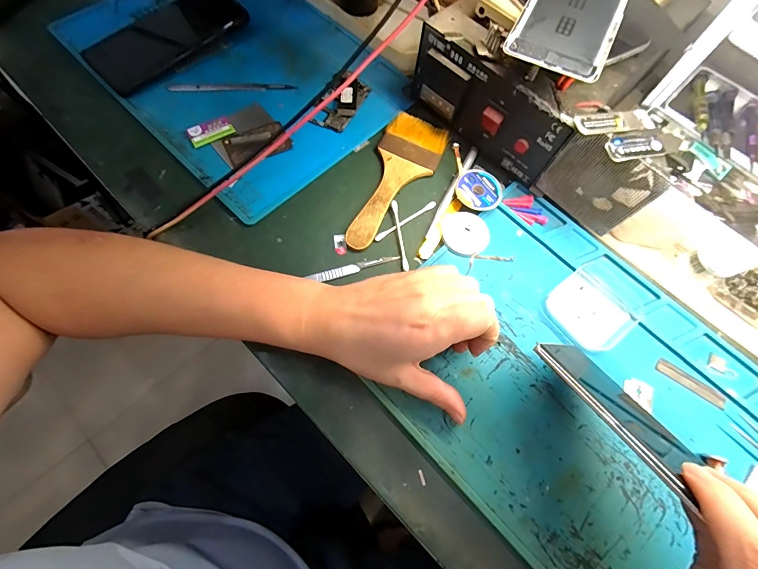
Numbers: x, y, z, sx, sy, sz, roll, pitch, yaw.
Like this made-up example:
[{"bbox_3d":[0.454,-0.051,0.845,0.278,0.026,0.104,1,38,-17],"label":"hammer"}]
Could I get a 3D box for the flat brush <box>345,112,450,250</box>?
[{"bbox_3d":[0.014,-0.100,0.340,0.061,0.010,0.158,24,69,7],"label":"flat brush"}]

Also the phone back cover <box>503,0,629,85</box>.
[{"bbox_3d":[0.158,-0.223,0.279,0.071,0.004,0.149,26,73,9],"label":"phone back cover"}]

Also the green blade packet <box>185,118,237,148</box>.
[{"bbox_3d":[-0.168,-0.153,0.350,0.042,0.004,0.025,-24,72,-12],"label":"green blade packet"}]

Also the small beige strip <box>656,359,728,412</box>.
[{"bbox_3d":[0.258,0.081,0.288,0.055,0.004,0.013,34,71,10],"label":"small beige strip"}]

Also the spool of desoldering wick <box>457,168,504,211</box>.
[{"bbox_3d":[0.097,-0.090,0.338,0.043,0.010,0.044,1,68,-2],"label":"spool of desoldering wick"}]

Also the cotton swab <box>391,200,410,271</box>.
[{"bbox_3d":[0.019,-0.047,0.323,0.007,0.004,0.070,-6,69,-5],"label":"cotton swab"}]

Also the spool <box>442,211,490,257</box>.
[{"bbox_3d":[0.081,-0.047,0.323,0.042,0.009,0.040,1,68,-2],"label":"spool"}]

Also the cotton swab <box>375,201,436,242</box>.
[{"bbox_3d":[0.026,-0.060,0.330,0.071,0.004,0.006,-35,74,-15],"label":"cotton swab"}]

